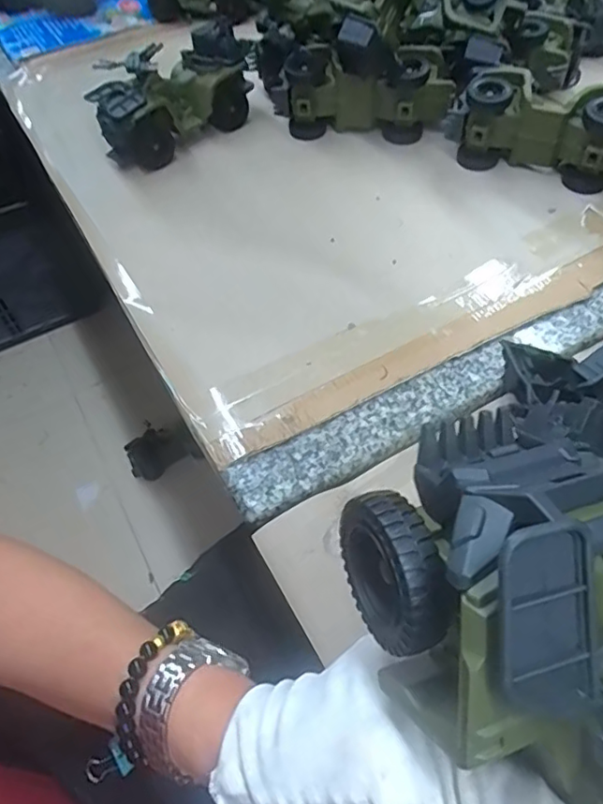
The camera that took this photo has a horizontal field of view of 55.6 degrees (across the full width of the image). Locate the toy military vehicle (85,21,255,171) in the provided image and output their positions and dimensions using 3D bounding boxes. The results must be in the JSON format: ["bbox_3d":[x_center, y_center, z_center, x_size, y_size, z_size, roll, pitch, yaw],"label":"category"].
[{"bbox_3d":[-0.141,-0.359,0.665,0.073,0.094,0.202,38,62,26],"label":"toy military vehicle"}]

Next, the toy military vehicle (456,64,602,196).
[{"bbox_3d":[0.265,-0.282,0.592,0.184,0.085,0.072,23,57,18],"label":"toy military vehicle"}]

